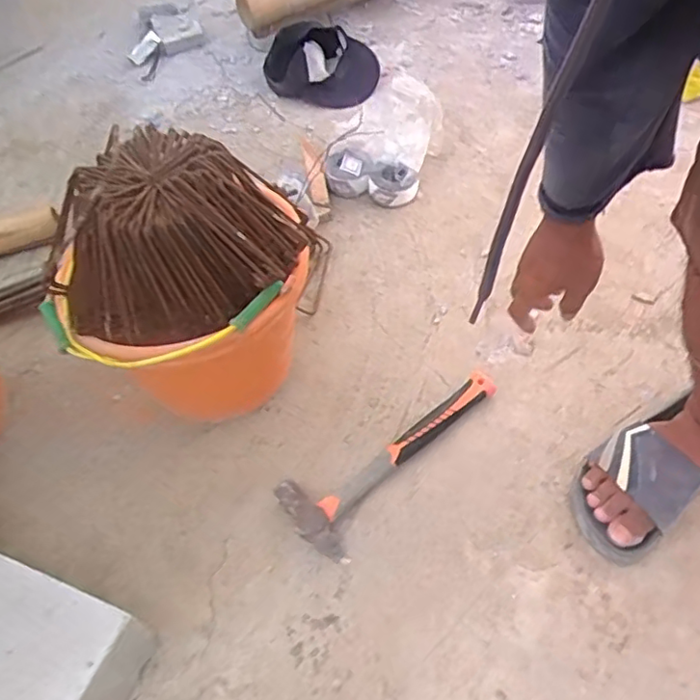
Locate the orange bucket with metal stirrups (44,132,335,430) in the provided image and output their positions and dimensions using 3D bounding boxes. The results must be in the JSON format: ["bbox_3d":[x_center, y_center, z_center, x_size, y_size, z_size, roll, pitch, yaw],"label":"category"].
[{"bbox_3d":[-0.194,-0.056,0.726,0.256,0.331,0.227,13,55,12],"label":"orange bucket with metal stirrups"}]

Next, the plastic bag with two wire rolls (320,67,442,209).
[{"bbox_3d":[0.058,-0.382,1.102,0.158,0.150,0.204,14,56,14],"label":"plastic bag with two wire rolls"}]

